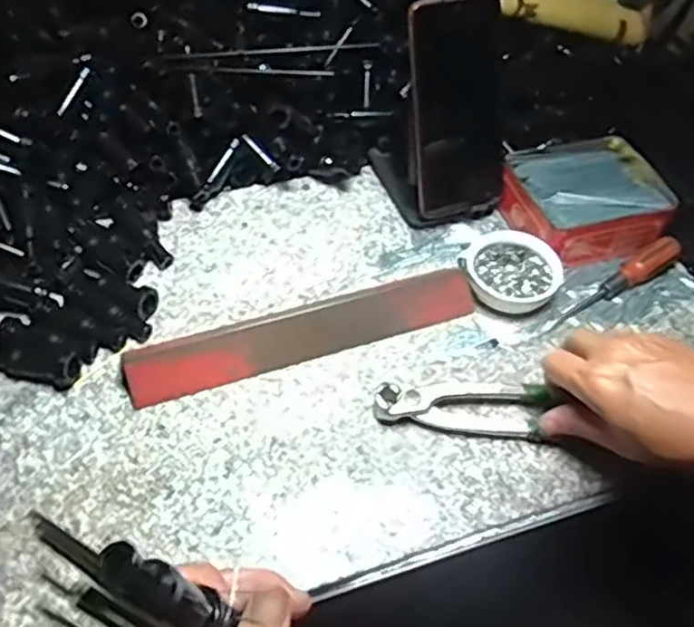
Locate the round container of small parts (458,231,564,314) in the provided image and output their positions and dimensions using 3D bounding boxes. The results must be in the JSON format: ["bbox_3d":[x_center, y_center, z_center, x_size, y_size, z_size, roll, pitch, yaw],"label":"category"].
[{"bbox_3d":[0.130,-0.034,0.566,0.077,0.025,0.064,21,52,13],"label":"round container of small parts"}]

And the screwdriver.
[{"bbox_3d":[0.219,-0.024,0.571,0.147,0.023,0.024,-31,59,-26],"label":"screwdriver"}]

